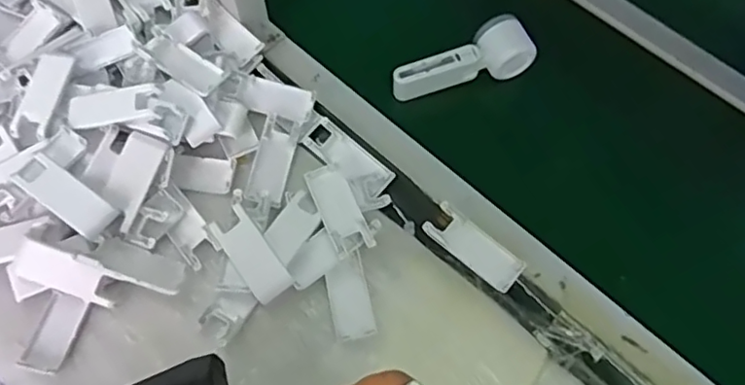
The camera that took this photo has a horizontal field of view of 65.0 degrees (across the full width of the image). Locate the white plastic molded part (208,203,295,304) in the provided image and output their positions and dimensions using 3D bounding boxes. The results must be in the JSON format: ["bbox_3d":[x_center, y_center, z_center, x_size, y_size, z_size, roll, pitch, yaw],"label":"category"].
[{"bbox_3d":[-0.119,0.061,0.575,0.039,0.012,0.099,-34,71,-14],"label":"white plastic molded part"}]

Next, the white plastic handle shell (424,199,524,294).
[{"bbox_3d":[0.103,0.057,0.598,0.104,0.013,0.038,38,71,15],"label":"white plastic handle shell"}]

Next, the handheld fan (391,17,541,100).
[{"bbox_3d":[0.100,-0.152,0.676,0.161,0.054,0.053,-18,68,-8],"label":"handheld fan"}]

